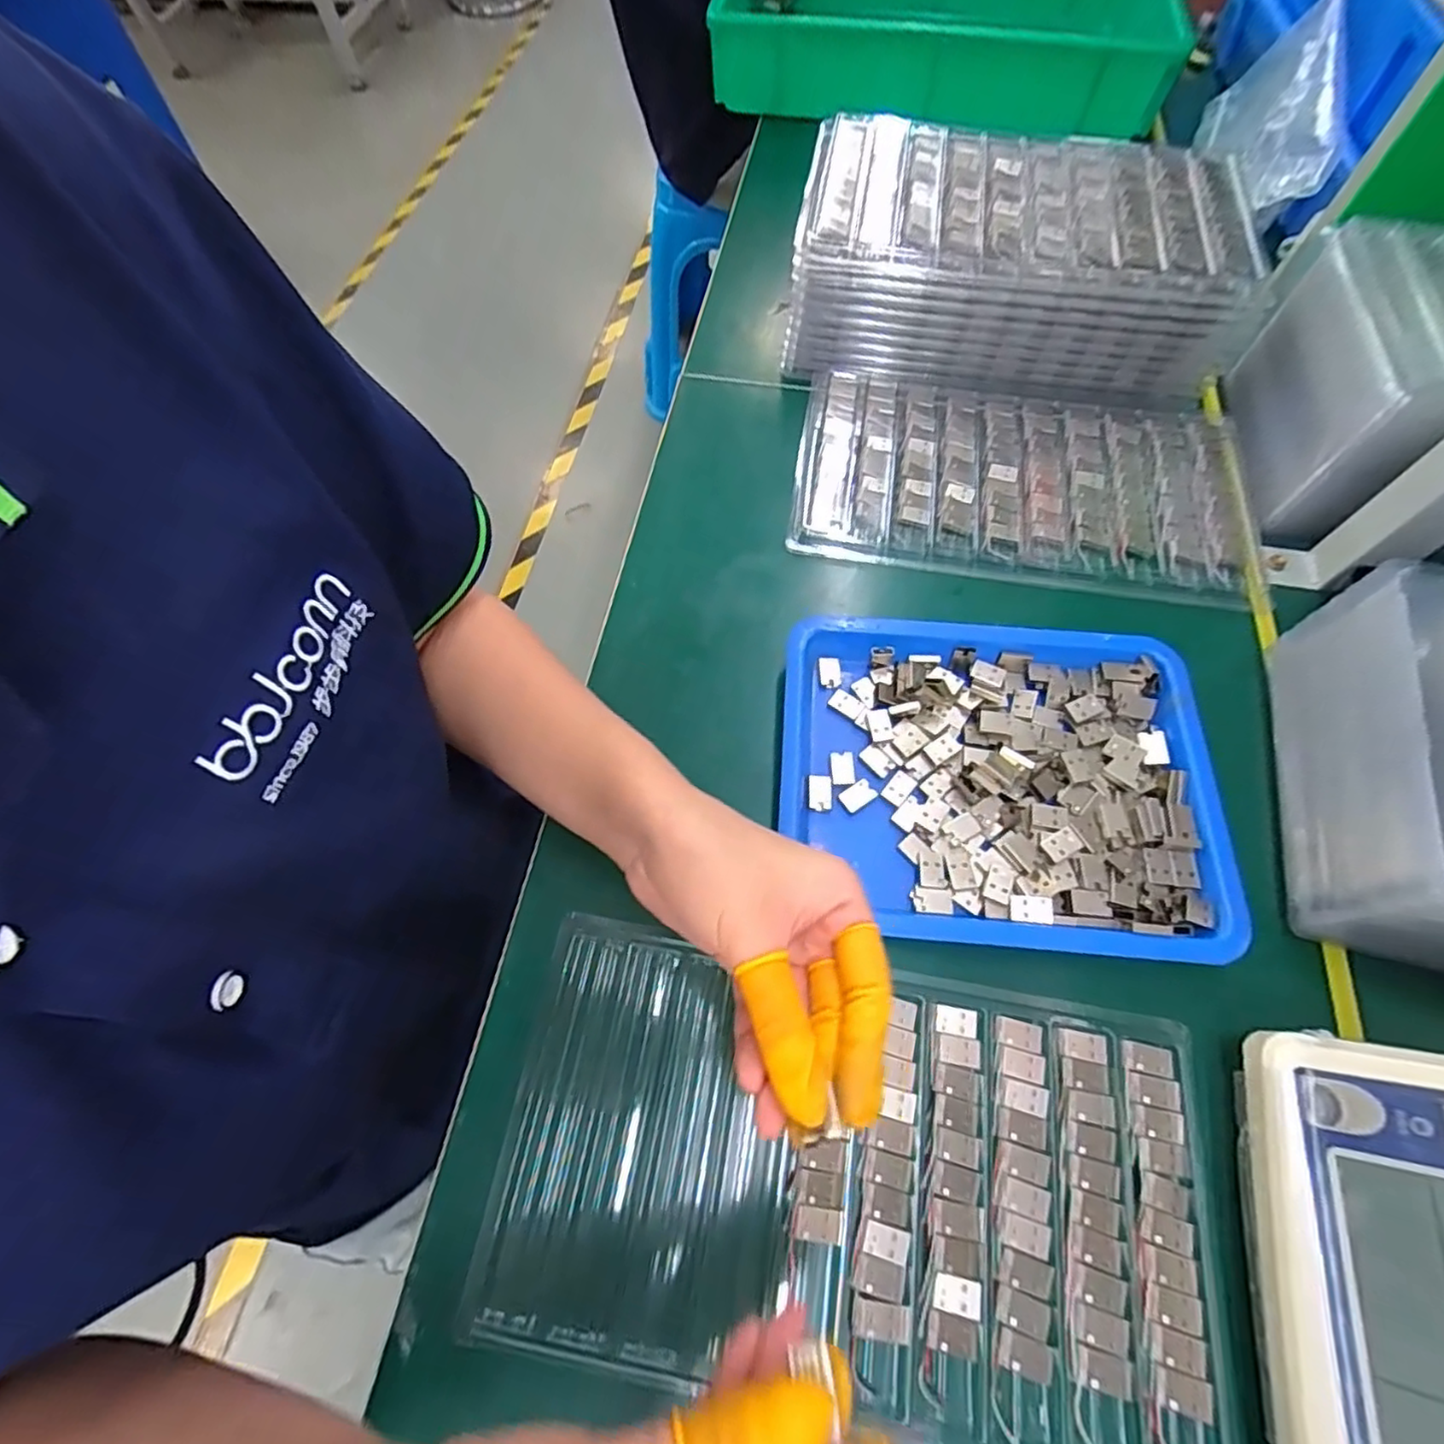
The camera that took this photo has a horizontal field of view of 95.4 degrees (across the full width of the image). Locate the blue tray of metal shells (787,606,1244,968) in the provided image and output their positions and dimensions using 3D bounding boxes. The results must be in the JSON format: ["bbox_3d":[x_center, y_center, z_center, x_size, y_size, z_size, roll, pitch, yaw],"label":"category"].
[{"bbox_3d":[0.140,0.028,0.341,0.215,0.020,0.168,4,64,5],"label":"blue tray of metal shells"}]

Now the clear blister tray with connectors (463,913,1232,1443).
[{"bbox_3d":[0.056,0.191,0.276,0.281,0.013,0.156,8,64,6],"label":"clear blister tray with connectors"}]

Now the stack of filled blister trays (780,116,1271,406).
[{"bbox_3d":[0.207,-0.337,0.478,0.303,0.091,0.176,11,65,8],"label":"stack of filled blister trays"}]

